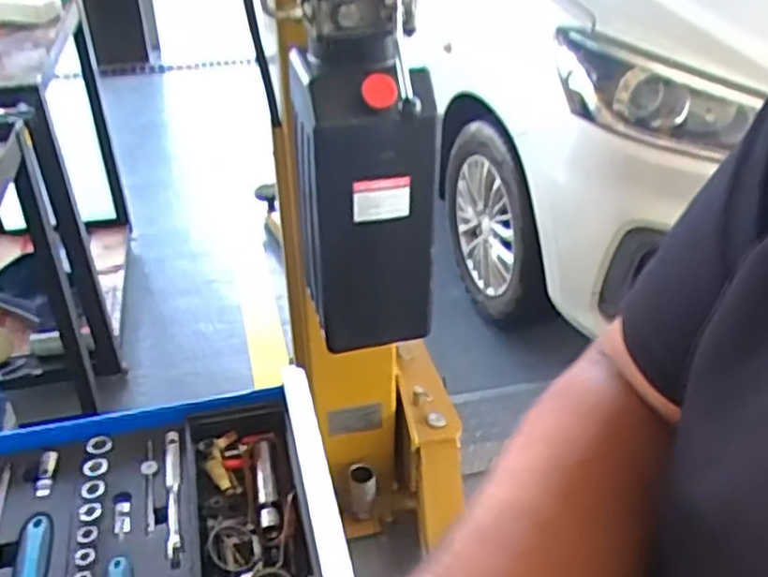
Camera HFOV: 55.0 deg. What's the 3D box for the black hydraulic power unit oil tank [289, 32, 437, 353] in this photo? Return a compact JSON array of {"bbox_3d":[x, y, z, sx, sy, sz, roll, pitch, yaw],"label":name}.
[{"bbox_3d":[-0.028,-0.134,1.066,0.172,0.401,0.187,-8,36,-13],"label":"black hydraulic power unit oil tank"}]

